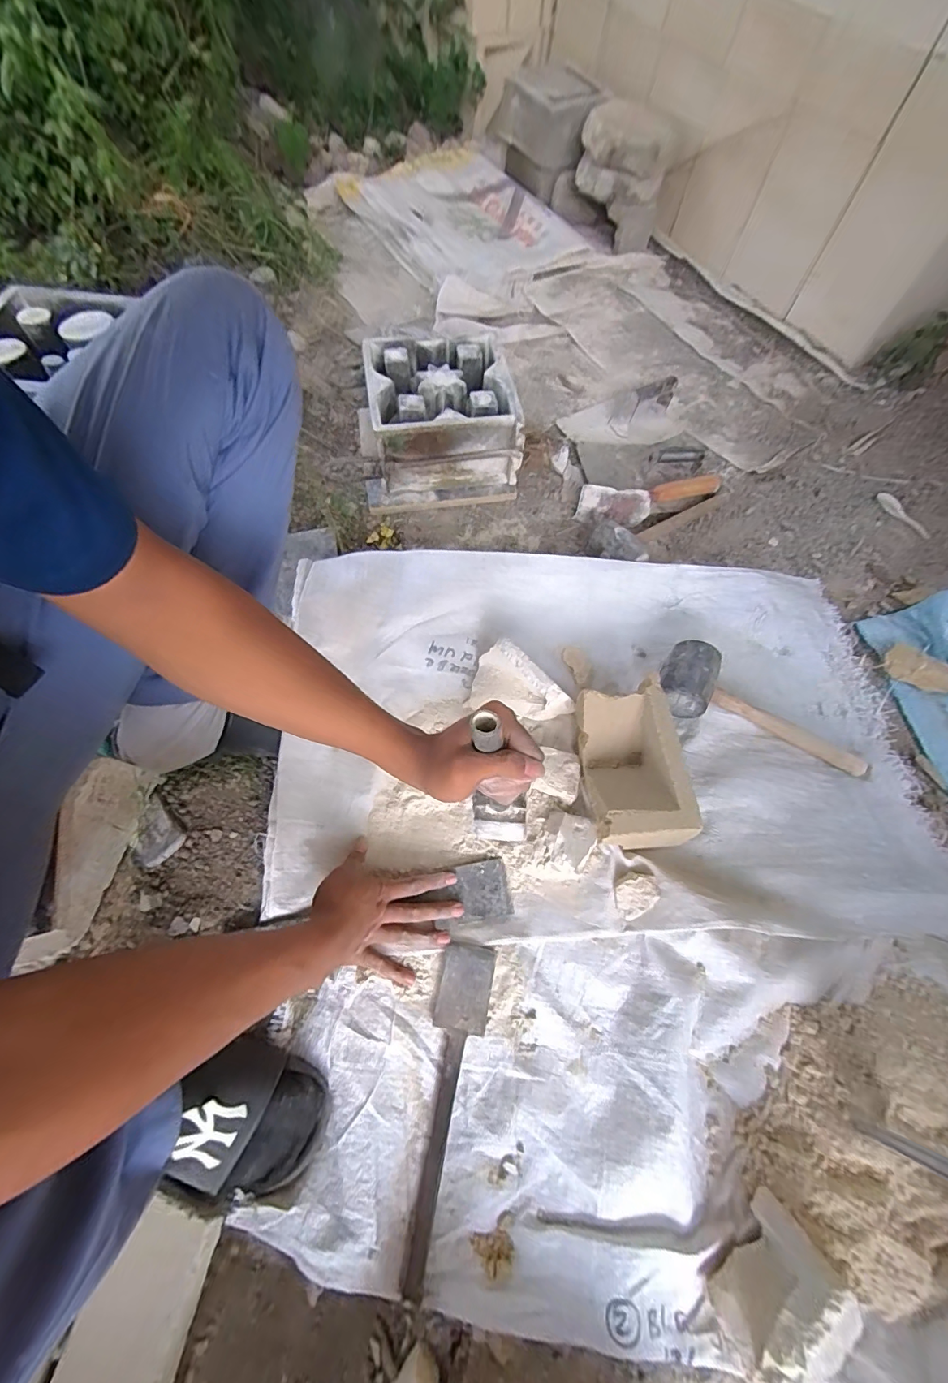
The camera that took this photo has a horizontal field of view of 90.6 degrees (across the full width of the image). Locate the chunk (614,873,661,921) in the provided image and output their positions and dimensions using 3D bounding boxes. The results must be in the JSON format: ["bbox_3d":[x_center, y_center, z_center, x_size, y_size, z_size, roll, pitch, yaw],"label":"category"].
[{"bbox_3d":[0.189,0.235,0.546,0.052,0.012,0.045,-27,69,17],"label":"chunk"}]

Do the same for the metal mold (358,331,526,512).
[{"bbox_3d":[-0.065,-0.461,0.784,0.253,0.117,0.247,-7,65,-6],"label":"metal mold"}]

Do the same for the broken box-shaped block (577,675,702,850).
[{"bbox_3d":[0.186,0.083,0.576,0.107,0.088,0.196,0,65,-3],"label":"broken box-shaped block"}]

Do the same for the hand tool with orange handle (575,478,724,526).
[{"bbox_3d":[0.310,-0.332,0.801,0.272,0.061,0.065,-11,66,-8],"label":"hand tool with orange handle"}]

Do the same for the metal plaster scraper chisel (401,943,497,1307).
[{"bbox_3d":[-0.027,0.408,0.469,0.055,0.012,0.273,11,65,2],"label":"metal plaster scraper chisel"}]

